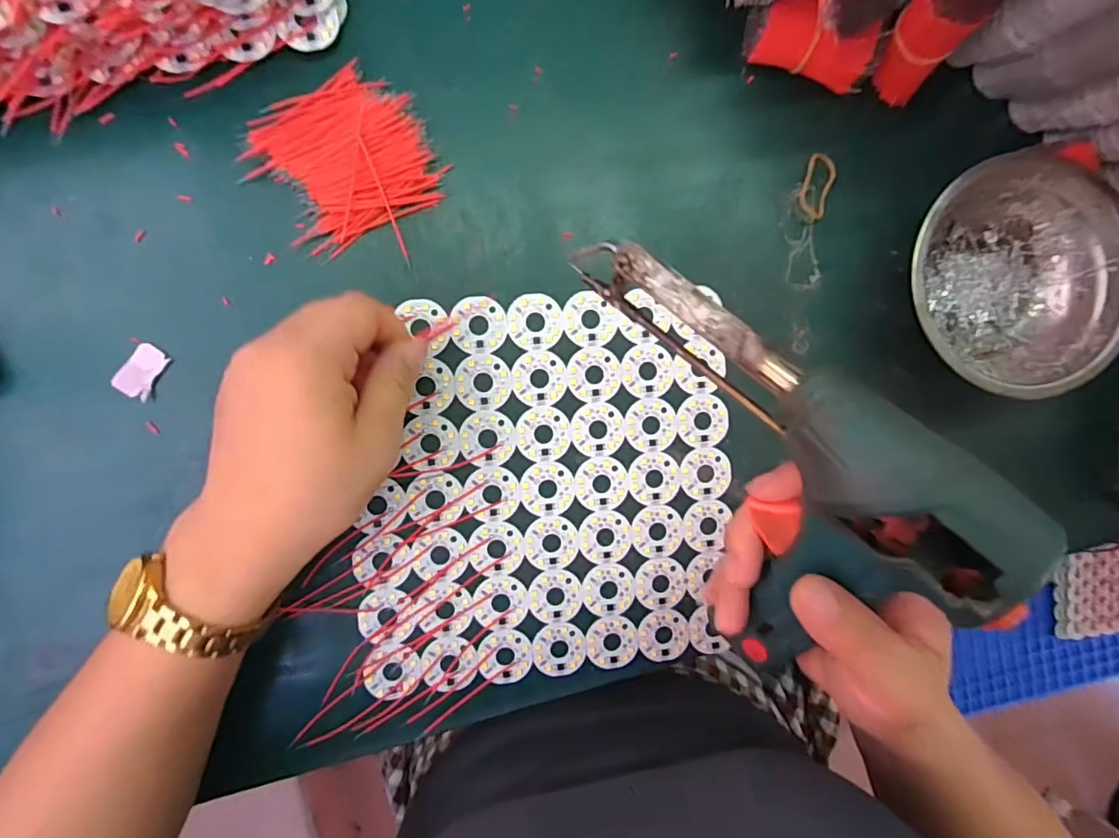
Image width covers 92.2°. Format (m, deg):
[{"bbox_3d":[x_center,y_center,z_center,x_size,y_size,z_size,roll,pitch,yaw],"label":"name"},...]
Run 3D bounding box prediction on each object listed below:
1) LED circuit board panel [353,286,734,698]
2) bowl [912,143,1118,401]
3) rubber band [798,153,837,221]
[{"bbox_3d":[-0.006,0.040,0.300,0.204,0.004,0.208,-4,94,-8],"label":"LED circuit board panel"},{"bbox_3d":[0.252,-0.080,0.308,0.125,0.049,0.126,0,93,-8],"label":"bowl"},{"bbox_3d":[0.148,-0.133,0.310,0.018,0.004,0.036,14,93,-17],"label":"rubber band"}]

